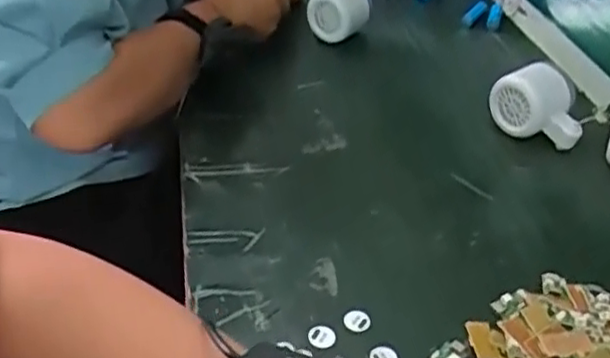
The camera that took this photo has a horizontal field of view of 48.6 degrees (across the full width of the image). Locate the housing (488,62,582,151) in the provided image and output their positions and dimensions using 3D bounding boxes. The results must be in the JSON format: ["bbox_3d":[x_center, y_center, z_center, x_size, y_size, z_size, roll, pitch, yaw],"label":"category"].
[{"bbox_3d":[0.227,-0.070,0.670,0.084,0.068,0.059,10,37,13],"label":"housing"}]

